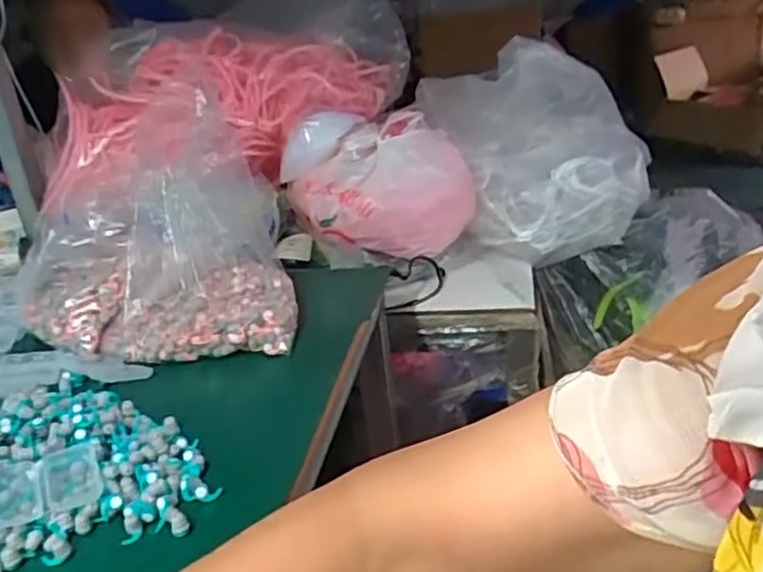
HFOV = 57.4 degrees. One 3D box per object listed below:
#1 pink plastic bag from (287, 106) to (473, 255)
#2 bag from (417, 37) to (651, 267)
[{"bbox_3d":[0.001,-0.141,0.985,0.256,0.155,0.169,-7,24,-2],"label":"pink plastic bag"},{"bbox_3d":[0.233,-0.208,1.034,0.315,0.267,0.234,-4,24,4],"label":"bag"}]

